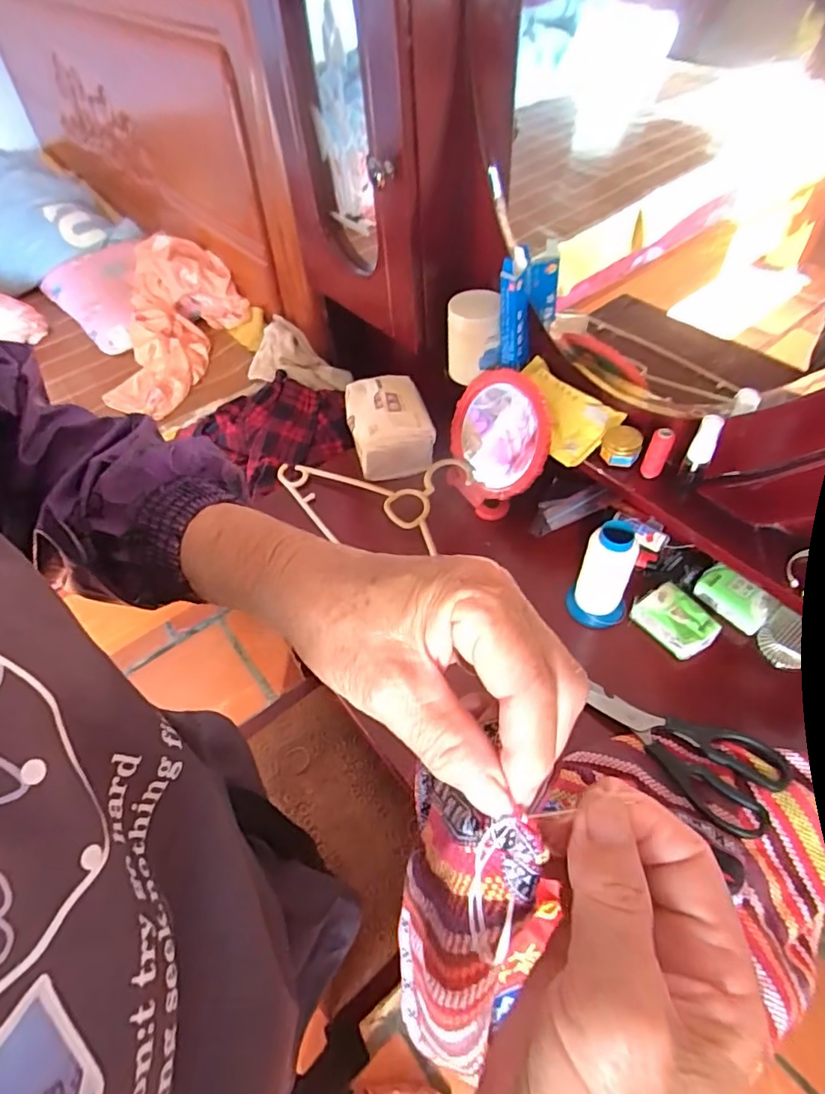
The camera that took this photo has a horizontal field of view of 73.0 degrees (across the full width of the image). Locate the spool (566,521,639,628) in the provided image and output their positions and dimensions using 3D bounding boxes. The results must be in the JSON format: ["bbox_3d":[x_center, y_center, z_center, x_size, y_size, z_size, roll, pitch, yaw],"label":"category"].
[{"bbox_3d":[0.194,0.029,0.562,0.054,0.119,0.046,20,56,20],"label":"spool"}]

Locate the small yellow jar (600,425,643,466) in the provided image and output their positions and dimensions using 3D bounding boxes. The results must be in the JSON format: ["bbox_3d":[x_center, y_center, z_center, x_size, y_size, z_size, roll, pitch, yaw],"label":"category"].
[{"bbox_3d":[0.222,-0.109,0.594,0.039,0.025,0.040,-3,51,4],"label":"small yellow jar"}]

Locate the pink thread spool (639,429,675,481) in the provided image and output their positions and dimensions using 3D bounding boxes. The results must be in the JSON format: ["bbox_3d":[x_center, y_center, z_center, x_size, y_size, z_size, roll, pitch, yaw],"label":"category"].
[{"bbox_3d":[0.250,-0.095,0.569,0.021,0.054,0.018,25,58,23],"label":"pink thread spool"}]

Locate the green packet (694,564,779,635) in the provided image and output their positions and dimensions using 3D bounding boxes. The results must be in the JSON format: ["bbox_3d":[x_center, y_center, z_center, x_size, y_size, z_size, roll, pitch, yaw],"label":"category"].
[{"bbox_3d":[0.333,0.053,0.580,0.071,0.025,0.043,39,103,23],"label":"green packet"}]

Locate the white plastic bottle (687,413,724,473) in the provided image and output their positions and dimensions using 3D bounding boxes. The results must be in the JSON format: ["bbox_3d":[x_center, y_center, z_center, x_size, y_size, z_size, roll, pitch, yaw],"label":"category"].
[{"bbox_3d":[0.274,-0.099,0.521,0.020,0.055,0.020,22,41,23],"label":"white plastic bottle"}]

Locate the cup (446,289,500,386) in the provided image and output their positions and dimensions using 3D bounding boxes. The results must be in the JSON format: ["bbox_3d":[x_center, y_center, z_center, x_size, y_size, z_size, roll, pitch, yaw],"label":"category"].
[{"bbox_3d":[0.075,-0.260,0.689,0.061,0.084,0.074,2,52,8],"label":"cup"}]

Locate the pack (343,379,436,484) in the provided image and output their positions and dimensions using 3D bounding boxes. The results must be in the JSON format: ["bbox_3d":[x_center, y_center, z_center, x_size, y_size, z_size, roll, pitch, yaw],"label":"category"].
[{"bbox_3d":[-0.032,-0.165,0.753,0.103,0.068,0.137,-13,52,-5],"label":"pack"}]

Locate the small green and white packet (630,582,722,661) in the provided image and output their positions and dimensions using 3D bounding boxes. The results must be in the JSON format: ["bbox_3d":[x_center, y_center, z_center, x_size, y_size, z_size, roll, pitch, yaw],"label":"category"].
[{"bbox_3d":[0.271,0.074,0.569,0.057,0.020,0.073,-33,56,-19],"label":"small green and white packet"}]

